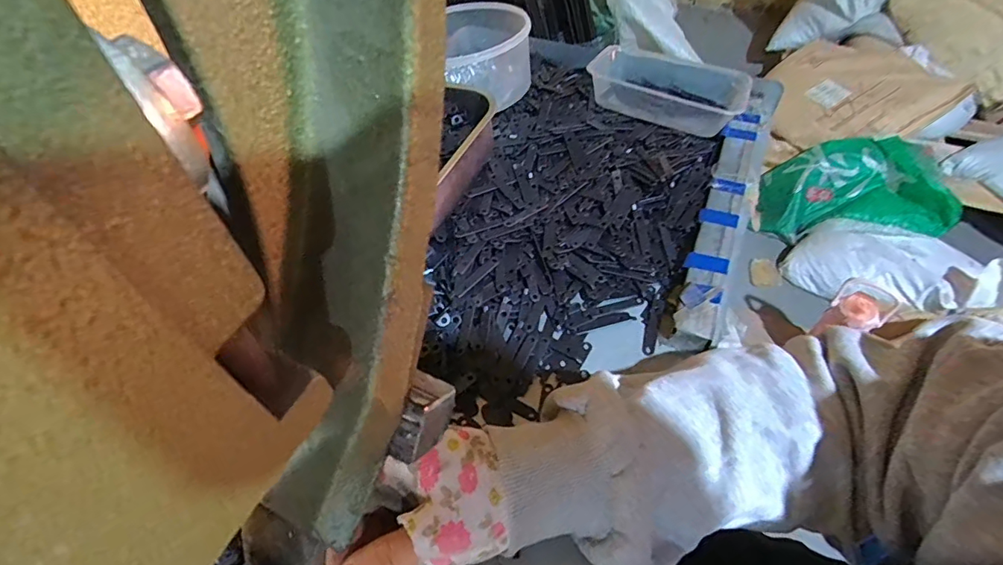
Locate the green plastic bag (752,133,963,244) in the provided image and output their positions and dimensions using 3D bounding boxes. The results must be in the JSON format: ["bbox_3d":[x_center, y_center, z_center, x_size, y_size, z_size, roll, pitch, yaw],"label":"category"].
[{"bbox_3d":[1.107,-0.266,1.554,0.538,0.217,0.322,-2,53,0],"label":"green plastic bag"}]

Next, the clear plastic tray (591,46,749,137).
[{"bbox_3d":[0.184,-0.219,0.545,0.166,0.030,0.098,25,57,19],"label":"clear plastic tray"}]

